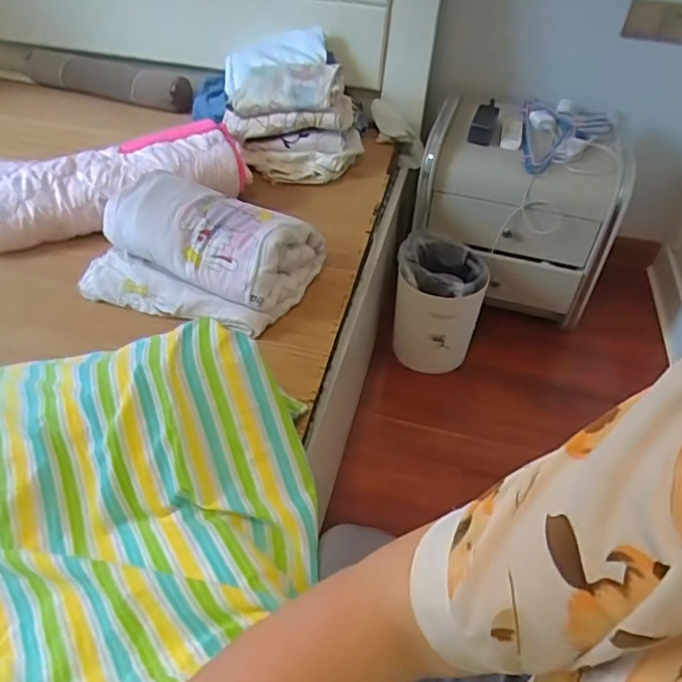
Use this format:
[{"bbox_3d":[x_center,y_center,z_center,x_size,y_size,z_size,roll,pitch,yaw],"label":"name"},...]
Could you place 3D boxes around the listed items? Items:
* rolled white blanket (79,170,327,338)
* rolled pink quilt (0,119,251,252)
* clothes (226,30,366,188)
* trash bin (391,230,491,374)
[{"bbox_3d":[-0.245,-0.155,0.998,0.362,0.130,0.244,19,45,15],"label":"rolled white blanket"},{"bbox_3d":[-0.458,-0.318,1.167,0.541,0.121,0.190,-17,47,-21],"label":"rolled pink quilt"},{"bbox_3d":[-0.125,-0.582,1.410,0.320,0.190,0.433,-12,46,-16],"label":"clothes"},{"bbox_3d":[0.236,-0.091,1.438,0.209,0.279,0.222,7,43,3],"label":"trash bin"}]

